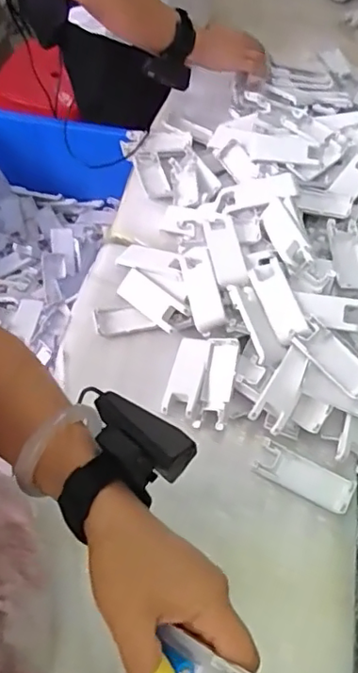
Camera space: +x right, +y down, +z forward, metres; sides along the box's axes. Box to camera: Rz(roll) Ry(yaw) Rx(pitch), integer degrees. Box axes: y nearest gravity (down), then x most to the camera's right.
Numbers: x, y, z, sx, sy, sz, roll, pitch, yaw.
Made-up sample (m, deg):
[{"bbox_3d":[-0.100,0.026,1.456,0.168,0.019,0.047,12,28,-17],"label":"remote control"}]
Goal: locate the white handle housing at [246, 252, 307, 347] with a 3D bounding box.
[{"bbox_3d":[0.112,-0.053,0.662,0.035,0.017,0.122,-14,59,-9],"label":"white handle housing"}]

